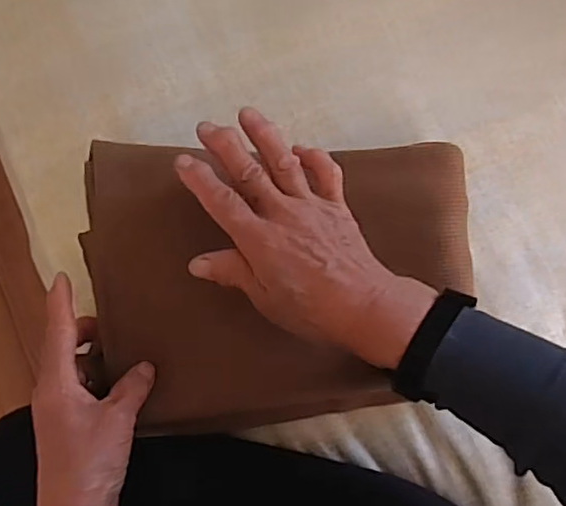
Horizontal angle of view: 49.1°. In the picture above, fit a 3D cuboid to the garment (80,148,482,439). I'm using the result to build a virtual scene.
[{"bbox_3d":[0.005,0.023,0.475,0.301,0.044,0.222,-1,83,2],"label":"garment"}]

